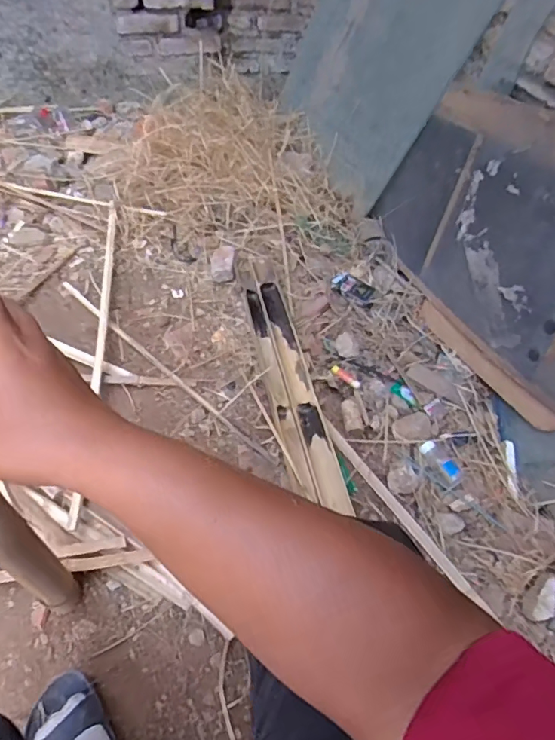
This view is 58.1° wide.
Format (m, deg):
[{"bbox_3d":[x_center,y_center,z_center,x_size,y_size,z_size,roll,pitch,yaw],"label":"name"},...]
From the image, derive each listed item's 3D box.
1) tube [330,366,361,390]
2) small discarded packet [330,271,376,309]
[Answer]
[{"bbox_3d":[0.153,0.016,1.113,0.073,0.011,0.019,35,57,21],"label":"tube"},{"bbox_3d":[0.192,-0.201,1.241,0.114,0.017,0.066,34,57,21],"label":"small discarded packet"}]

